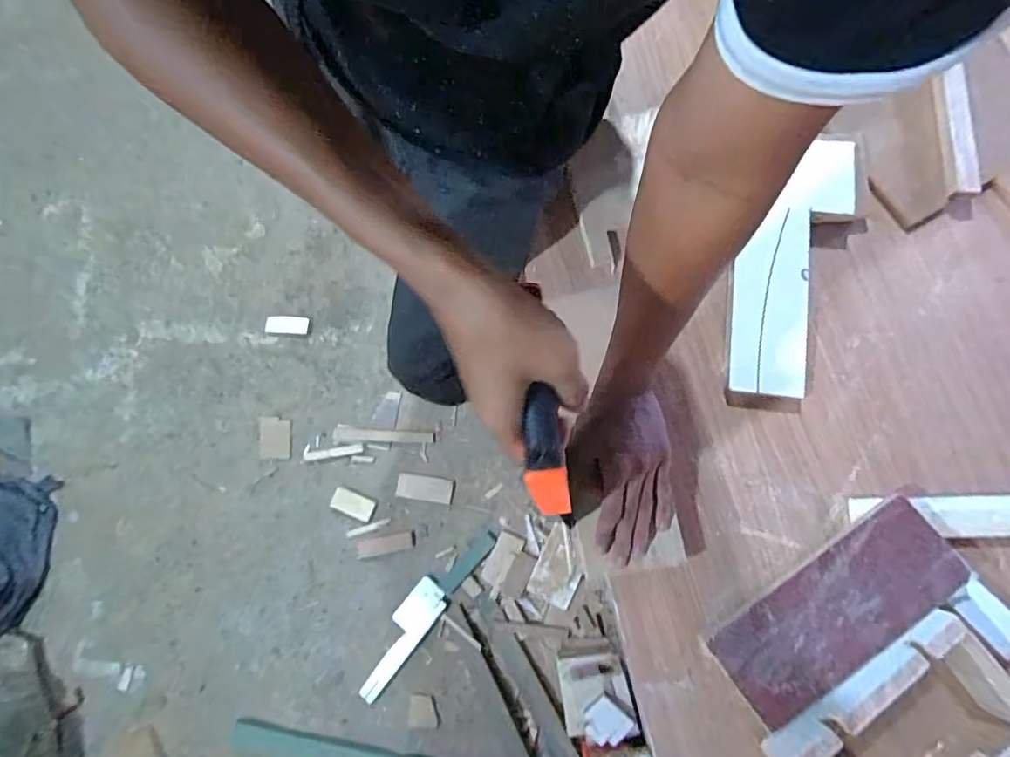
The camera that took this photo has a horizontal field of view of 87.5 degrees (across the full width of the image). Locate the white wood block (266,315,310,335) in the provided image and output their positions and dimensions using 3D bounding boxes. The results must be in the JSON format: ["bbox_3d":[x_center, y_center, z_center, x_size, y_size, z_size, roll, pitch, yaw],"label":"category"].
[{"bbox_3d":[-0.563,-0.139,1.361,0.110,0.007,0.048,3,78,3],"label":"white wood block"}]

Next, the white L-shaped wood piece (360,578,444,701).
[{"bbox_3d":[-0.244,0.594,1.213,0.084,0.013,0.276,38,82,10],"label":"white L-shaped wood piece"}]

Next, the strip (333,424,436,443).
[{"bbox_3d":[-0.306,0.145,1.342,0.252,0.012,0.037,4,78,4],"label":"strip"}]

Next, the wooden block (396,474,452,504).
[{"bbox_3d":[-0.199,0.272,1.307,0.138,0.013,0.059,8,78,5],"label":"wooden block"}]

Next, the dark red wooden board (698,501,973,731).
[{"bbox_3d":[0.316,0.220,0.501,0.238,0.011,0.091,-35,72,-2],"label":"dark red wooden board"}]

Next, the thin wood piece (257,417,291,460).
[{"bbox_3d":[-0.590,0.151,1.348,0.080,0.005,0.106,-1,84,0],"label":"thin wood piece"}]

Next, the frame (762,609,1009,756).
[{"bbox_3d":[0.354,0.322,0.475,0.209,0.062,0.126,-36,78,-6],"label":"frame"}]

